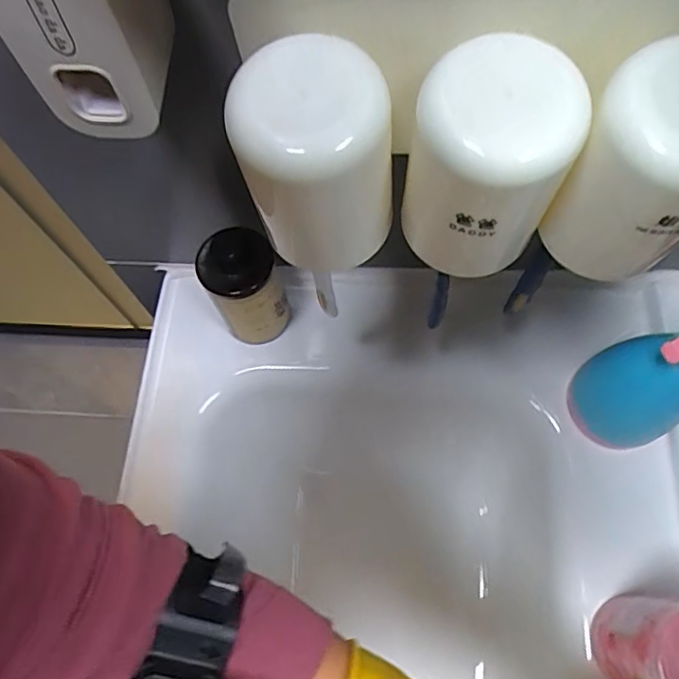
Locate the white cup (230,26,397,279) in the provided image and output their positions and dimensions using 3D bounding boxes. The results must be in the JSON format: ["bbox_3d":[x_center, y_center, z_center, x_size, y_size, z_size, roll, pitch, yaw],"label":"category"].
[{"bbox_3d":[-0.008,-0.070,0.241,0.059,0.092,0.052,2,68,3],"label":"white cup"}]

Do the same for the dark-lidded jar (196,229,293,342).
[{"bbox_3d":[-0.080,-0.040,0.499,0.059,0.130,0.056,-1,68,2],"label":"dark-lidded jar"}]

